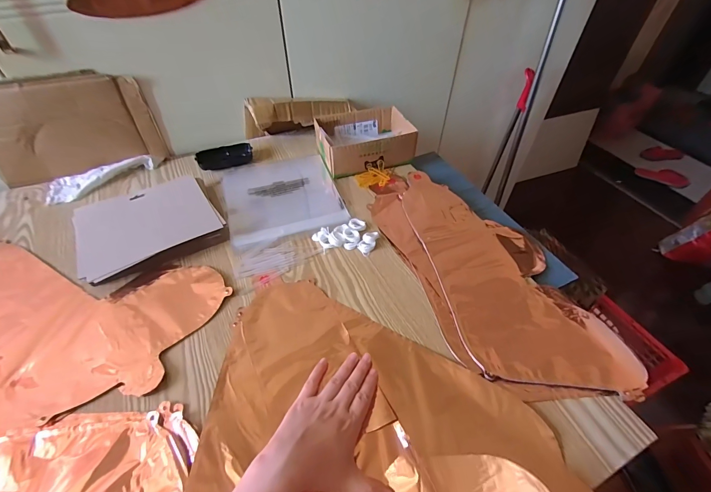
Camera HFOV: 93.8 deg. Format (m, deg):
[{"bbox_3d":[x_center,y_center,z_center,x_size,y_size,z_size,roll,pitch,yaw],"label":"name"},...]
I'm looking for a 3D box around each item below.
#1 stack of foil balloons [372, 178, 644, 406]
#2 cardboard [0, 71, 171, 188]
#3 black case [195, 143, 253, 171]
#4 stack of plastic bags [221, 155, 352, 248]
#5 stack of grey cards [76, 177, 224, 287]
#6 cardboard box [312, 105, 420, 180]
[{"bbox_3d":[0.190,0.022,0.510,0.218,0.022,0.432,-14,49,-14],"label":"stack of foil balloons"},{"bbox_3d":[-0.525,-0.210,0.610,0.277,0.175,0.031,-16,49,-15],"label":"cardboard"},{"bbox_3d":[-0.268,-0.183,0.690,0.108,0.028,0.049,-20,50,-19],"label":"black case"},{"bbox_3d":[-0.138,-0.101,0.627,0.204,0.011,0.231,-14,49,-14],"label":"stack of plastic bags"},{"bbox_3d":[-0.350,-0.042,0.552,0.199,0.036,0.157,-31,55,-27],"label":"stack of grey cards"},{"bbox_3d":[0.017,-0.222,0.689,0.182,0.061,0.145,-13,49,-13],"label":"cardboard box"}]

